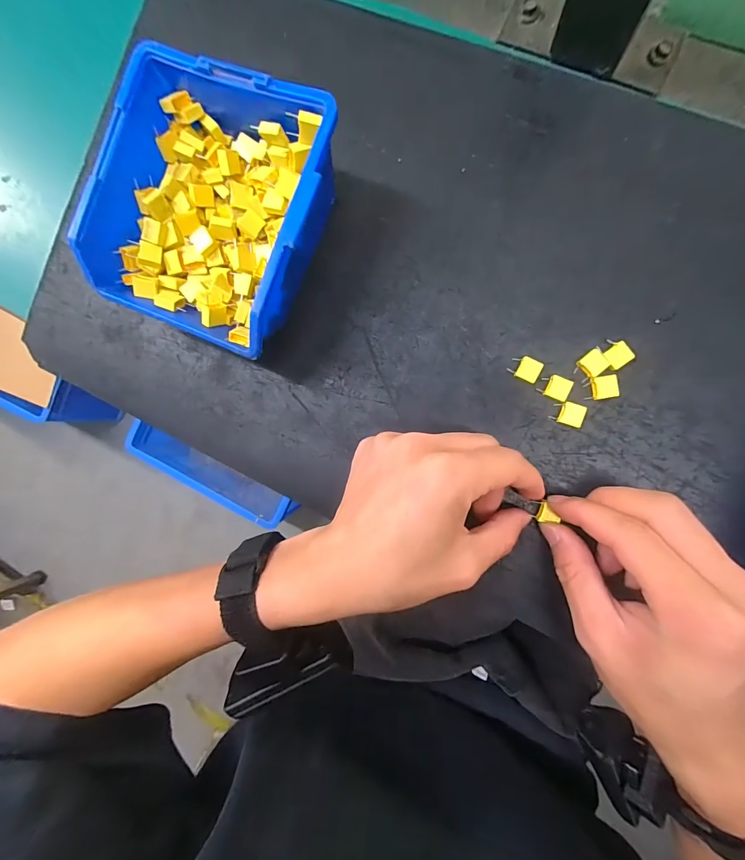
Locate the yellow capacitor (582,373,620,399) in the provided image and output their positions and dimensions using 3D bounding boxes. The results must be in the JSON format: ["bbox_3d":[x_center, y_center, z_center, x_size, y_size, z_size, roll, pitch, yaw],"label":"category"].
[{"bbox_3d":[0.137,-0.025,0.221,0.018,0.004,0.014,-6,88,8],"label":"yellow capacitor"}]

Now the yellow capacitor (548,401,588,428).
[{"bbox_3d":[0.119,-0.010,0.224,0.018,0.006,0.013,14,91,8],"label":"yellow capacitor"}]

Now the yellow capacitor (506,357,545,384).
[{"bbox_3d":[0.094,-0.038,0.228,0.018,0.005,0.014,26,93,8],"label":"yellow capacitor"}]

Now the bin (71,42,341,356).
[{"bbox_3d":[-0.087,-0.122,0.223,0.129,0.066,0.134,23,92,8],"label":"bin"}]

